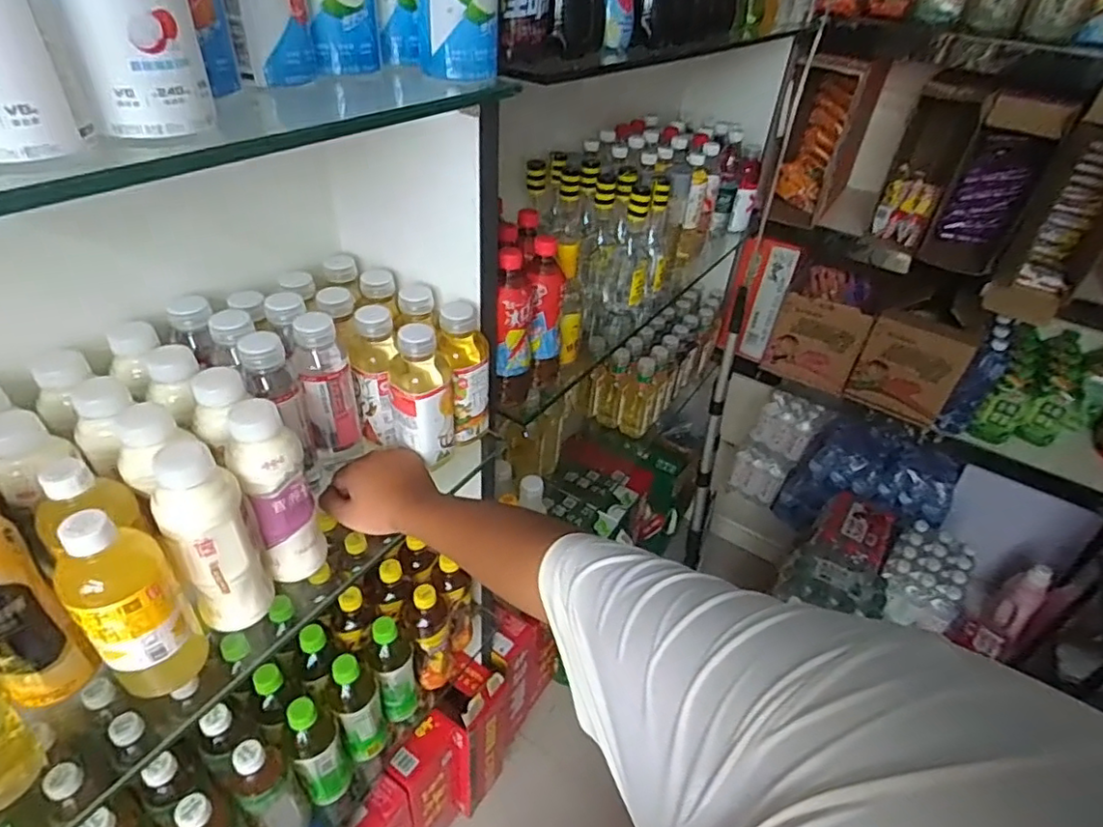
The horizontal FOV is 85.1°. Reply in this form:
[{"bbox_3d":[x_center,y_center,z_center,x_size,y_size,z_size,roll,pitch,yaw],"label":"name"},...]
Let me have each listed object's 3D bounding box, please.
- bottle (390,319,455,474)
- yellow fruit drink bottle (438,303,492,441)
[{"bbox_3d":[-0.149,-0.021,0.686,0.071,0.166,0.061,-1,39,-7],"label":"bottle"},{"bbox_3d":[-0.105,-0.051,0.740,0.057,0.176,0.075,-3,39,-10],"label":"yellow fruit drink bottle"}]

